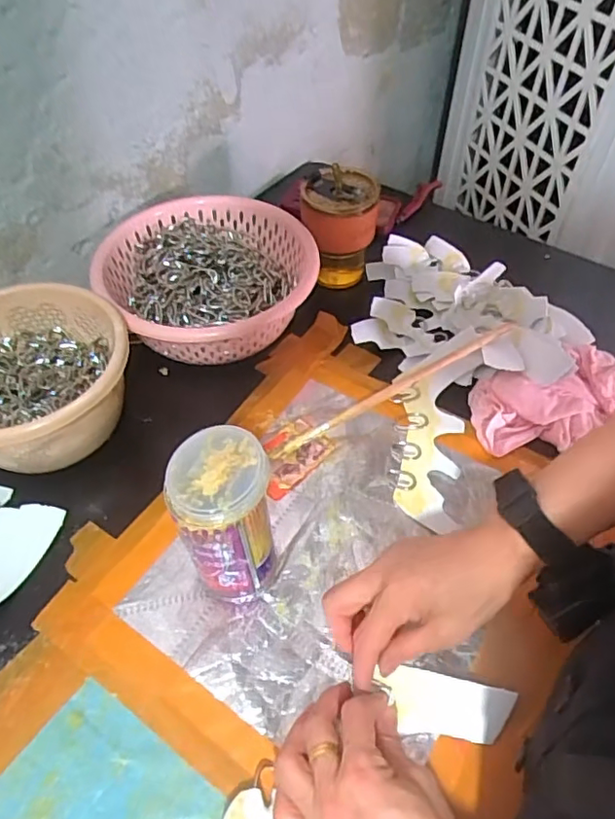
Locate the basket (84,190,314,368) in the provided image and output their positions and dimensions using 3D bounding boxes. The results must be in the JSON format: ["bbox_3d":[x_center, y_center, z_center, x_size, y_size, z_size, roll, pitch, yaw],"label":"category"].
[{"bbox_3d":[-0.104,-0.132,0.618,0.217,0.096,0.199,0,51,0],"label":"basket"}]

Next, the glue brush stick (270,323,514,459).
[{"bbox_3d":[0.084,-0.020,0.549,0.267,0.012,0.013,-28,55,-7],"label":"glue brush stick"}]

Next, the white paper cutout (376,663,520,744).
[{"bbox_3d":[0.094,0.201,0.386,0.087,0.006,0.038,3,70,12],"label":"white paper cutout"}]

